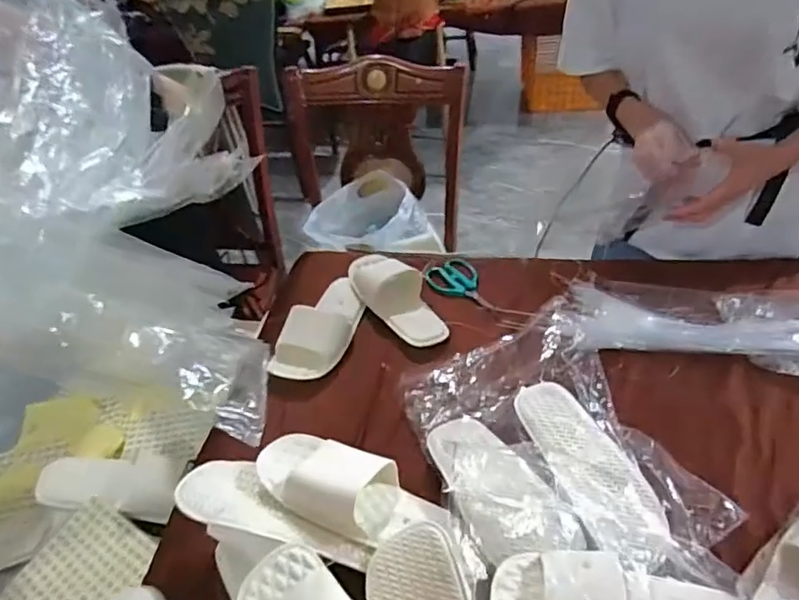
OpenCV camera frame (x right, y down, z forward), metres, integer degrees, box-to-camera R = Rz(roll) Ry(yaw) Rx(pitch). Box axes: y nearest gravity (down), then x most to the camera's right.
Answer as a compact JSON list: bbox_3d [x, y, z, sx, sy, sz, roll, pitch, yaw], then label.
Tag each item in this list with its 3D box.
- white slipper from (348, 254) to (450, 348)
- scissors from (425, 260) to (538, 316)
[{"bbox_3d":[-0.006,-0.010,0.934,0.102,0.047,0.226,-27,57,-21],"label":"white slipper"},{"bbox_3d":[0.126,-0.011,0.947,0.087,0.022,0.184,-30,46,-24],"label":"scissors"}]

